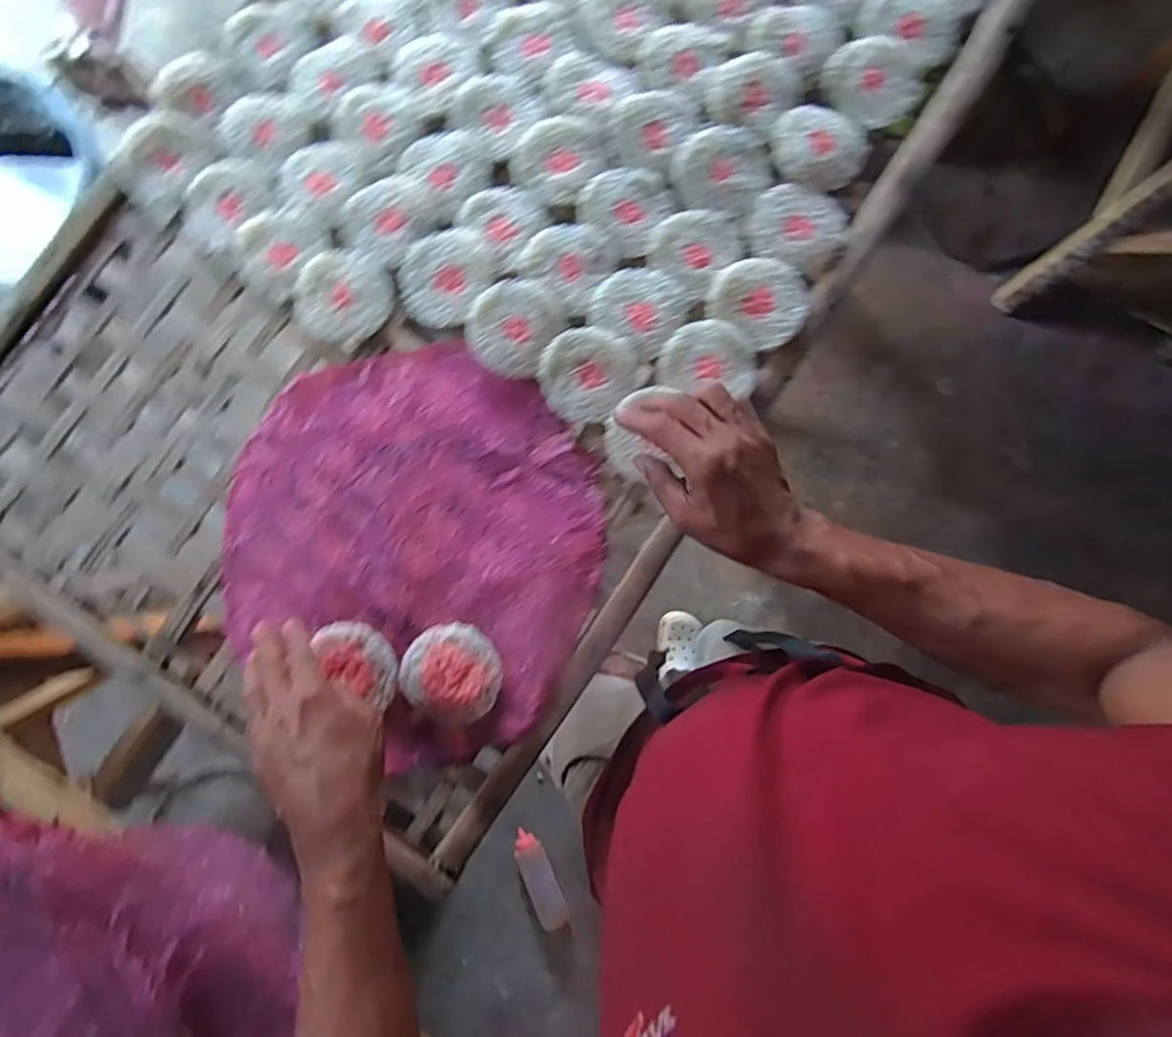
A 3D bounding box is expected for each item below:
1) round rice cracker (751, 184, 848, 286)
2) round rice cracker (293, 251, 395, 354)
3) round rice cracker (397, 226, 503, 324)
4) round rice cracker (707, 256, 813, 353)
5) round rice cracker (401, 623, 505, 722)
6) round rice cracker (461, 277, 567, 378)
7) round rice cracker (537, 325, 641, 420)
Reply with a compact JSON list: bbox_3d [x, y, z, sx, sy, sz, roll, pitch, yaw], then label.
[{"bbox_3d":[0.183,-0.248,0.536,0.081,0.017,0.070,36,82,7],"label":"round rice cracker"},{"bbox_3d":[-0.209,-0.190,0.539,0.082,0.009,0.081,0,80,1],"label":"round rice cracker"},{"bbox_3d":[-0.120,-0.209,0.537,0.076,0.008,0.084,36,82,7],"label":"round rice cracker"},{"bbox_3d":[0.148,-0.185,0.527,0.079,0.009,0.069,42,83,8],"label":"round rice cracker"},{"bbox_3d":[-0.110,0.124,0.513,0.080,0.013,0.073,14,83,0],"label":"round rice cracker"},{"bbox_3d":[-0.061,-0.163,0.529,0.073,0.010,0.078,0,80,1],"label":"round rice cracker"},{"bbox_3d":[0.003,-0.120,0.525,0.081,0.015,0.073,0,83,-2],"label":"round rice cracker"}]

